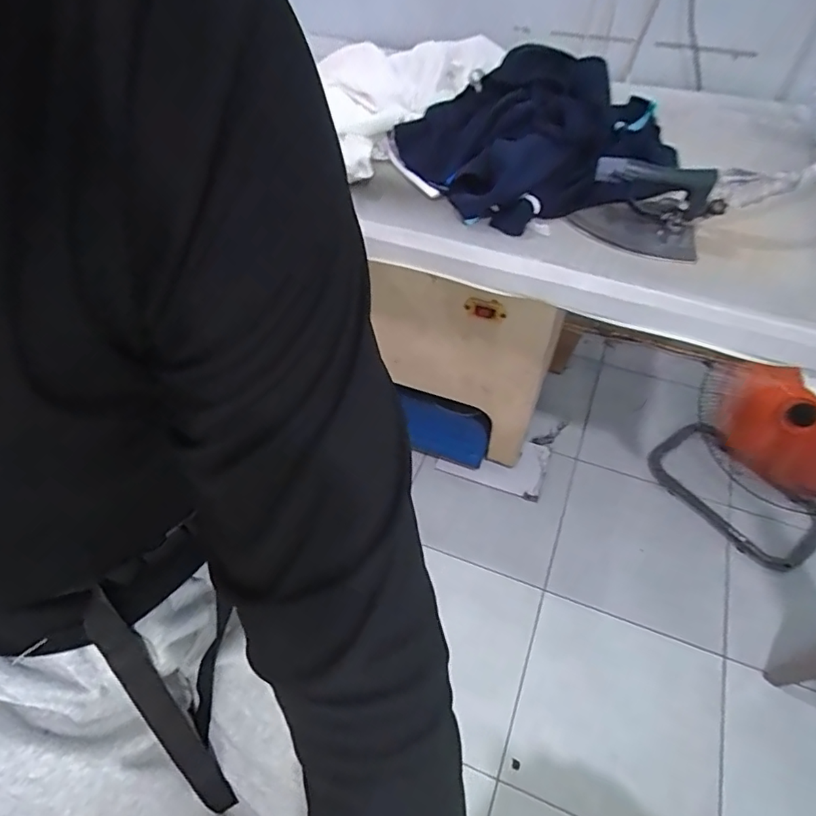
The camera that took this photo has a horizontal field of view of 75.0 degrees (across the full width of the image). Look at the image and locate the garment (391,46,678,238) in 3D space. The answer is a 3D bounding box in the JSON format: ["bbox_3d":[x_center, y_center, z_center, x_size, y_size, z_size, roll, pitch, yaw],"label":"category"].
[{"bbox_3d":[0.221,-0.492,0.919,0.433,0.144,0.429,18,53,14],"label":"garment"}]

